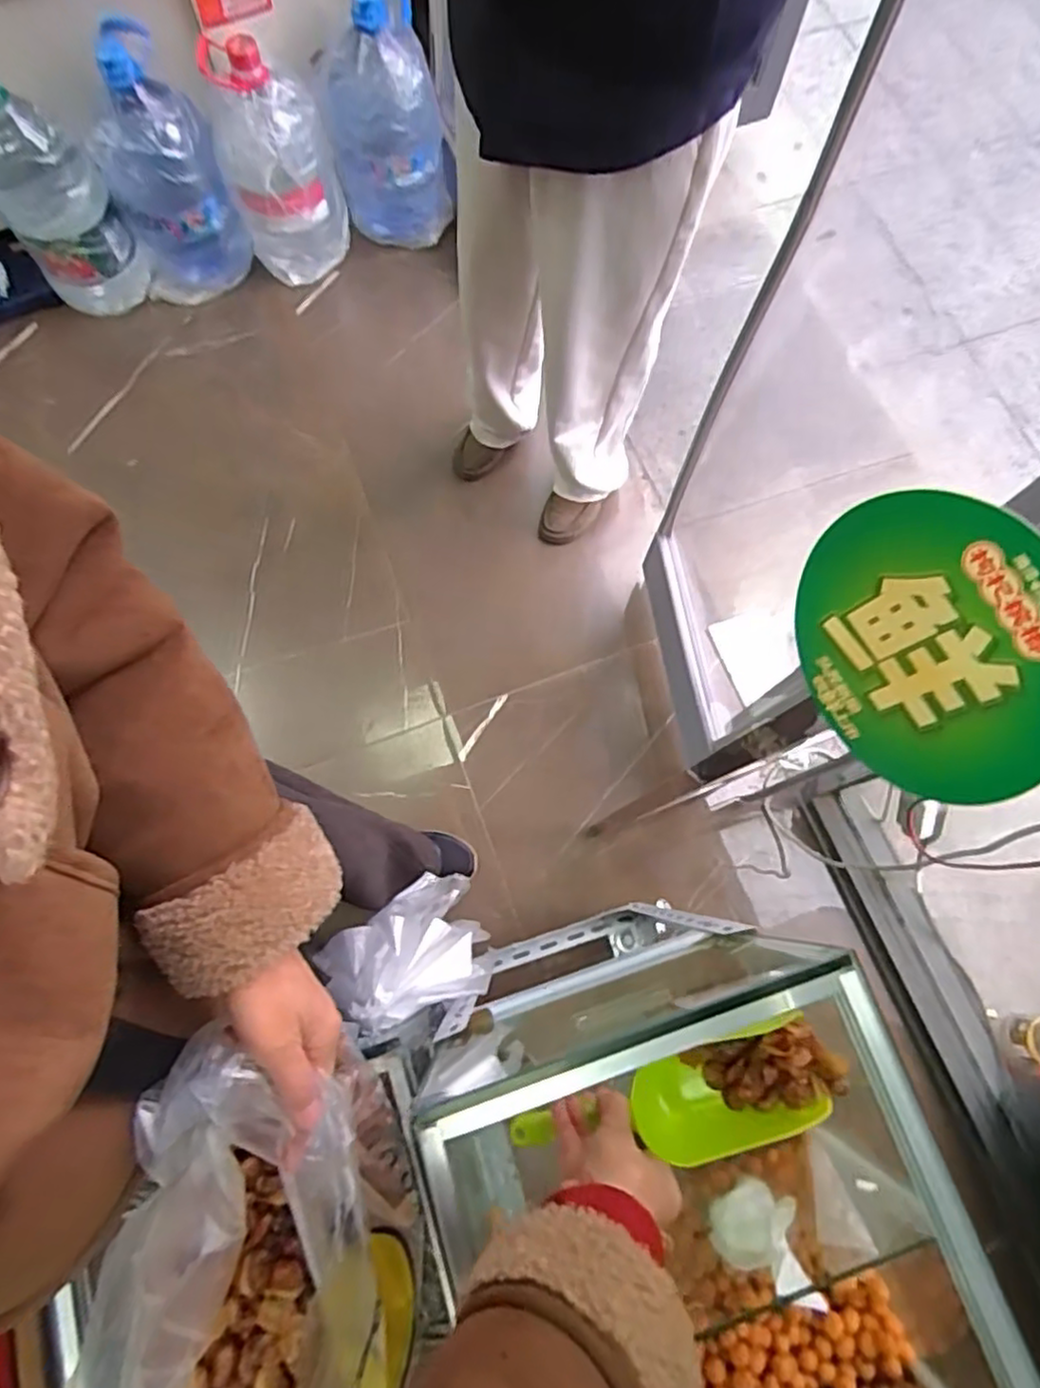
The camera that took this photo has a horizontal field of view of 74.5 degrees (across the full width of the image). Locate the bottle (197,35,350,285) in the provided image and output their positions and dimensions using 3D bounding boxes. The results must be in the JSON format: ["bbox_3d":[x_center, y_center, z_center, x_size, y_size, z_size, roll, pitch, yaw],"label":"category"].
[{"bbox_3d":[-0.511,-1.107,1.483,0.230,0.393,0.201,-15,74,-5],"label":"bottle"}]

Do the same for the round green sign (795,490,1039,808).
[{"bbox_3d":[0.125,-0.014,0.213,0.004,0.093,0.093,-17,33,-20],"label":"round green sign"}]

